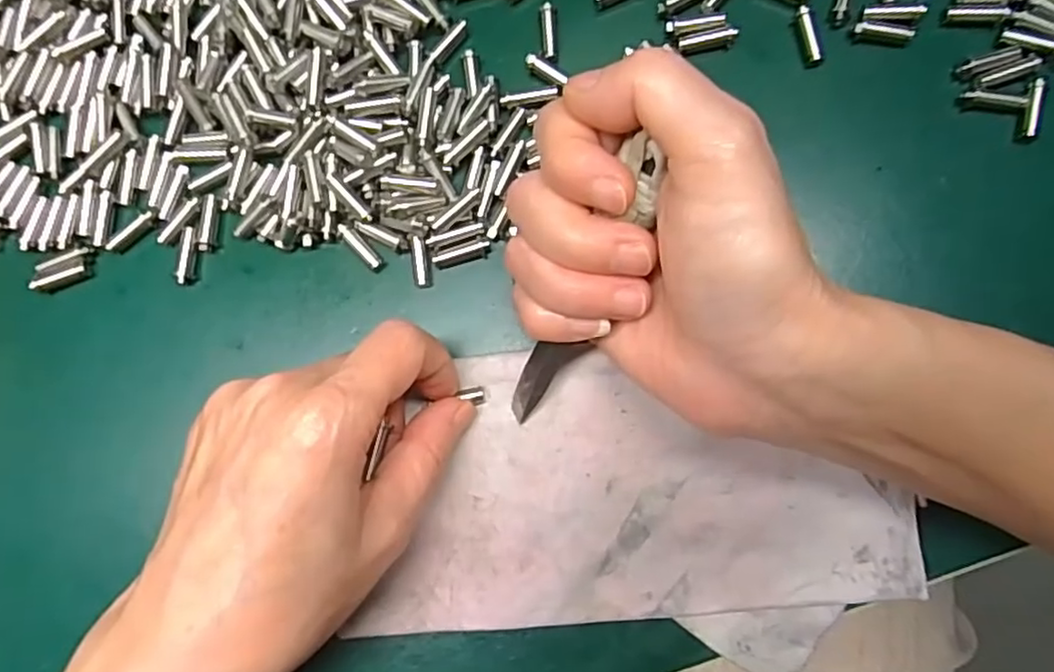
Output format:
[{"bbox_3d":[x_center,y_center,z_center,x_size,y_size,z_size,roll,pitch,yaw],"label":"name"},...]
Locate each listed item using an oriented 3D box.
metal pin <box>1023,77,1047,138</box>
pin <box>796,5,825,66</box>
[{"bbox_3d":[0.173,-0.078,0.228,0.005,0.004,0.020,9,85,3],"label":"metal pin"},{"bbox_3d":[0.100,-0.107,0.236,0.005,0.004,0.021,-11,84,1],"label":"pin"}]

